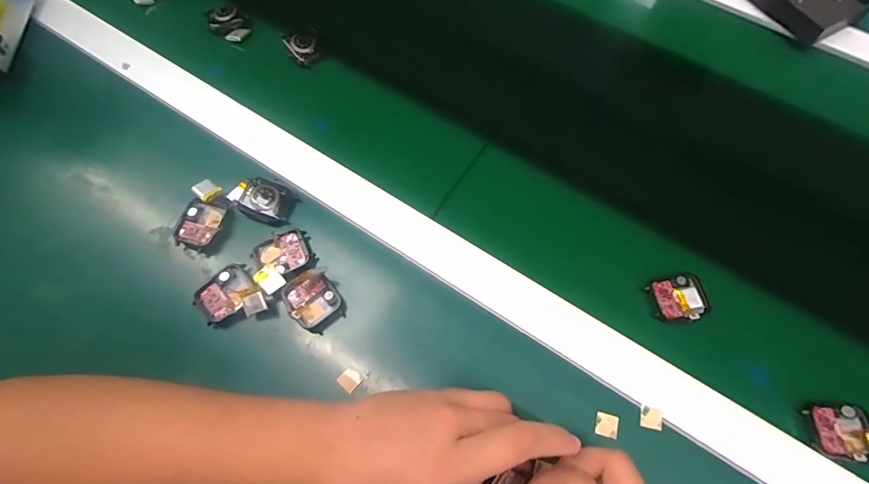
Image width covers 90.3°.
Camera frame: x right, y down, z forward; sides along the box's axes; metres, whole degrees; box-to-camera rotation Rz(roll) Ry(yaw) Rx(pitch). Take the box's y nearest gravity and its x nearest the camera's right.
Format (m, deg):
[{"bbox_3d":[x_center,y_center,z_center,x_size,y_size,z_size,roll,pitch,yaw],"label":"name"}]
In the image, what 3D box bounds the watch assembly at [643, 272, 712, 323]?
[{"bbox_3d":[0.199,0.046,0.351,0.045,0.005,0.038,-11,67,-5],"label":"watch assembly"}]

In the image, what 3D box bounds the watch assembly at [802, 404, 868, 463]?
[{"bbox_3d":[0.300,0.138,0.308,0.049,0.012,0.039,0,67,-1],"label":"watch assembly"}]

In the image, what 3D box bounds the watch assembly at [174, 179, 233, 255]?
[{"bbox_3d":[-0.199,-0.022,0.374,0.035,0.018,0.057,22,68,9],"label":"watch assembly"}]

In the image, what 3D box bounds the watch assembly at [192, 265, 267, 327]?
[{"bbox_3d":[-0.164,0.047,0.346,0.047,0.024,0.050,-37,72,-15],"label":"watch assembly"}]

